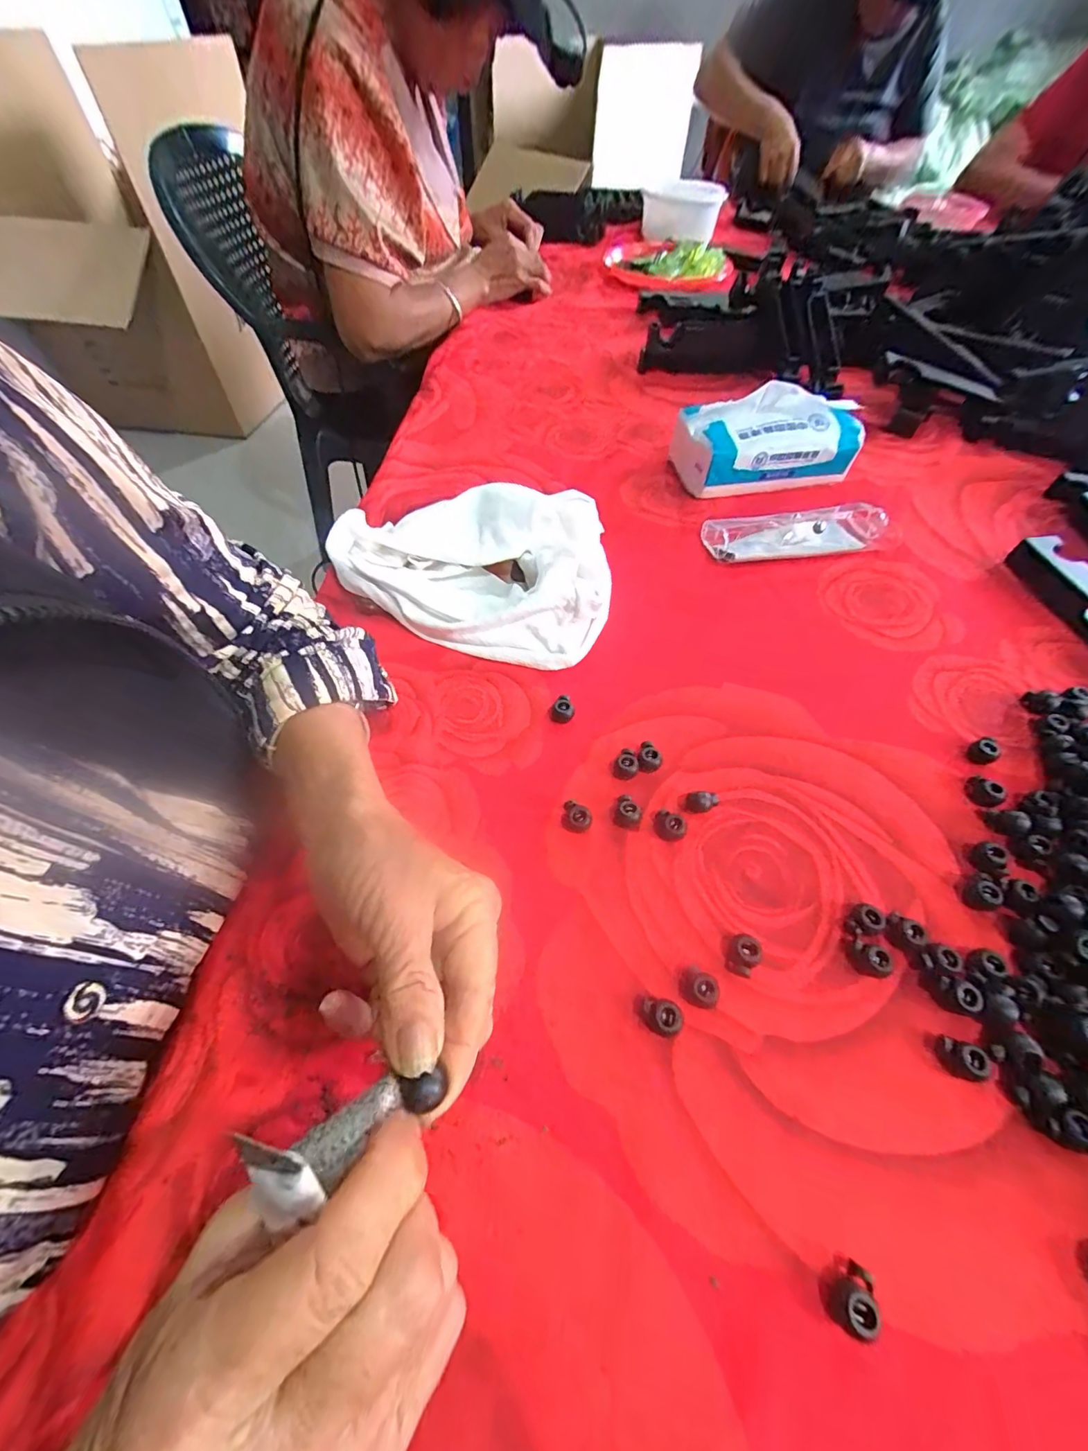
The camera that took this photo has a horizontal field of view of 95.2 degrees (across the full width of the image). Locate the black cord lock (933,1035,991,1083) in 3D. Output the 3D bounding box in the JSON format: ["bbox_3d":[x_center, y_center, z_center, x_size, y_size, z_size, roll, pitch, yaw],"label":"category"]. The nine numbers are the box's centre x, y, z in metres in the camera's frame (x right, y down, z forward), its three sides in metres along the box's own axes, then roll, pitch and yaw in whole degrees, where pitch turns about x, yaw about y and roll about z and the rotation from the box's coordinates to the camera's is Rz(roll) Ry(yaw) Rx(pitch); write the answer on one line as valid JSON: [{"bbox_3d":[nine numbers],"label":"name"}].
[{"bbox_3d":[0.188,0.150,0.224,0.016,0.011,0.014,21,58,15],"label":"black cord lock"}]

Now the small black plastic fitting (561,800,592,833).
[{"bbox_3d":[0.019,0.055,0.295,0.018,0.011,0.013,26,59,18],"label":"small black plastic fitting"}]

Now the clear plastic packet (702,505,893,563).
[{"bbox_3d":[0.225,-0.176,0.446,0.154,0.023,0.048,-9,55,-6],"label":"clear plastic packet"}]

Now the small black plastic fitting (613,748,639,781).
[{"bbox_3d":[0.052,0.025,0.316,0.014,0.011,0.016,-22,58,-14],"label":"small black plastic fitting"}]

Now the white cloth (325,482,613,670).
[{"bbox_3d":[-0.058,-0.151,0.411,0.243,0.056,0.183,14,56,10],"label":"white cloth"}]

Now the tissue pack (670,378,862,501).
[{"bbox_3d":[0.217,-0.282,0.487,0.173,0.077,0.084,-2,55,-1],"label":"tissue pack"}]

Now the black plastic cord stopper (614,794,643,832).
[{"bbox_3d":[0.051,0.052,0.297,0.016,0.011,0.018,15,57,11],"label":"black plastic cord stopper"}]

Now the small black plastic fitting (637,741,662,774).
[{"bbox_3d":[0.068,0.021,0.317,0.015,0.012,0.018,14,56,10],"label":"small black plastic fitting"}]

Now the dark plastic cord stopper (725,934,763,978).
[{"bbox_3d":[0.100,0.116,0.251,0.014,0.012,0.017,16,57,11],"label":"dark plastic cord stopper"}]

